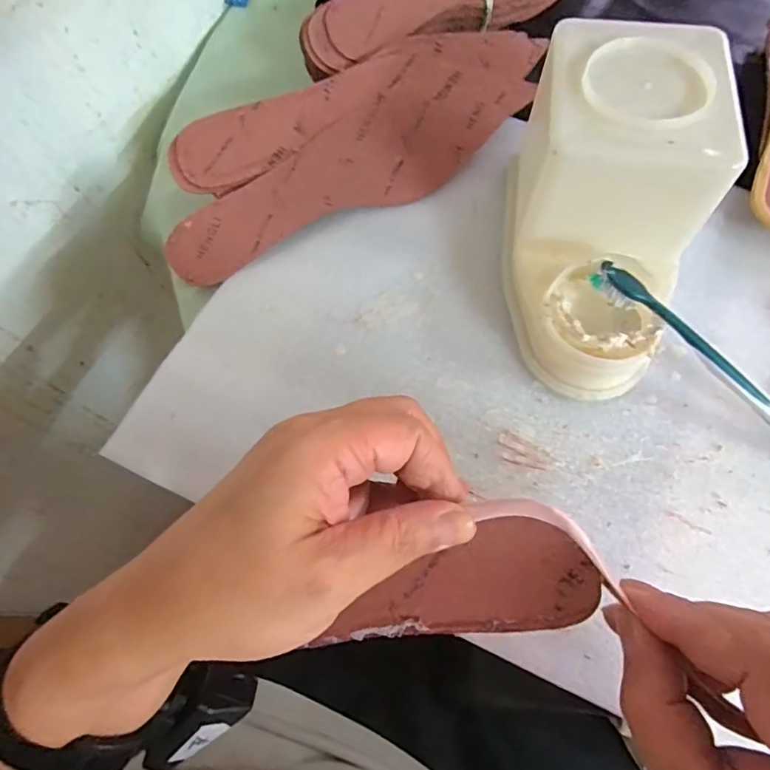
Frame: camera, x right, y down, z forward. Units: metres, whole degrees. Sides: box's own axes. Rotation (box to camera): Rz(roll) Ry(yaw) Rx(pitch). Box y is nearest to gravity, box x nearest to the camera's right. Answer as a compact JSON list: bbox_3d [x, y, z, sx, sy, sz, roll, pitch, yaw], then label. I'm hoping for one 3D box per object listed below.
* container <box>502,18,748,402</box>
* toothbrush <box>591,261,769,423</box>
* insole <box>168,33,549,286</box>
[{"bbox_3d":[0.129,-0.102,0.316,0.107,0.113,0.192,12,67,7],"label":"container"},{"bbox_3d":[0.196,-0.006,0.306,0.186,0.014,0.012,41,72,1],"label":"toothbrush"},{"bbox_3d":[-0.011,-0.174,0.409,0.323,0.016,0.098,-39,83,-5],"label":"insole"}]

